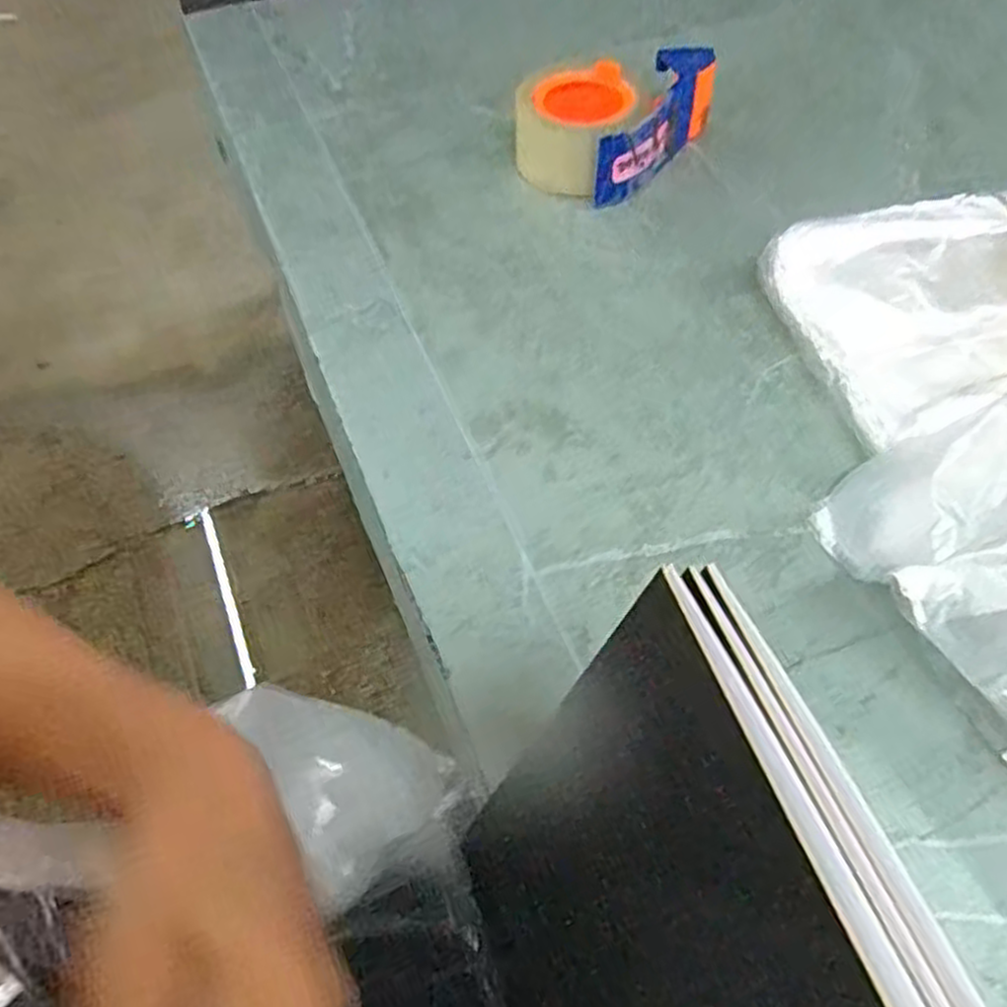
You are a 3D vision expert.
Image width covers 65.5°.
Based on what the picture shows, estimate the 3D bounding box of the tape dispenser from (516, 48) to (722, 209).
[{"bbox_3d":[0.076,-0.297,0.597,0.118,0.057,0.148,30,60,19],"label":"tape dispenser"}]

